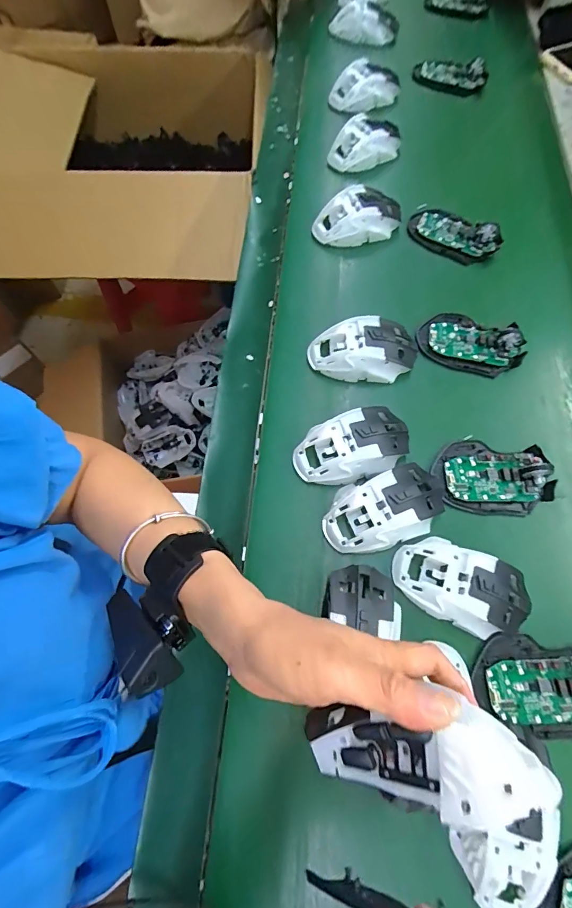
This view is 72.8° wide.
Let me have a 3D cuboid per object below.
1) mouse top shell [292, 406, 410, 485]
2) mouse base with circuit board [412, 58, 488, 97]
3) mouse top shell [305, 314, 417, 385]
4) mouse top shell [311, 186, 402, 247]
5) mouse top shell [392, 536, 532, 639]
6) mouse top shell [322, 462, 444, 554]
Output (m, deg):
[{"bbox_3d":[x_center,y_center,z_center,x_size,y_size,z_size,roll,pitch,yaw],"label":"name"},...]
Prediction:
[{"bbox_3d":[0.066,-0.008,0.385,0.117,0.040,0.067,-17,71,-8],"label":"mouse top shell"},{"bbox_3d":[0.275,-0.637,0.651,0.118,0.032,0.043,21,68,4],"label":"mouse base with circuit board"},{"bbox_3d":[0.085,-0.116,0.431,0.118,0.040,0.065,3,69,-1],"label":"mouse top shell"},{"bbox_3d":[0.094,-0.310,0.508,0.116,0.042,0.061,-12,70,-7],"label":"mouse top shell"},{"bbox_3d":[0.155,0.114,0.337,0.117,0.032,0.066,22,70,6],"label":"mouse top shell"},{"bbox_3d":[0.094,0.052,0.361,0.117,0.035,0.065,-21,72,-10],"label":"mouse top shell"}]

